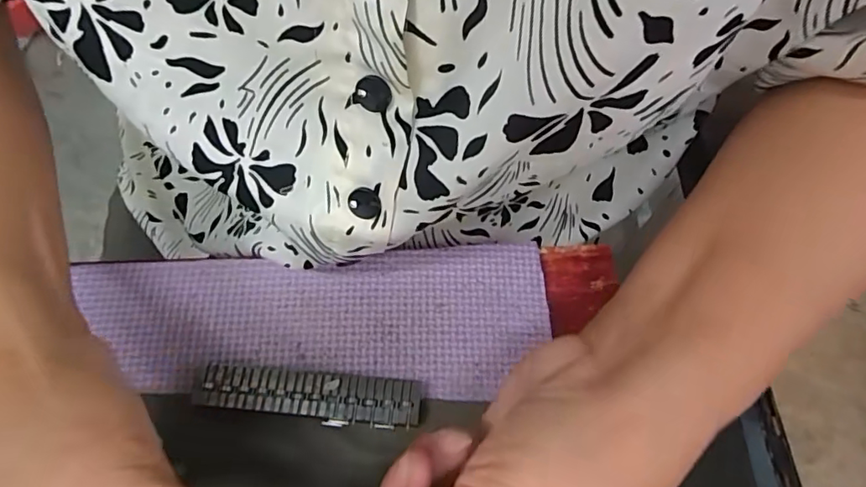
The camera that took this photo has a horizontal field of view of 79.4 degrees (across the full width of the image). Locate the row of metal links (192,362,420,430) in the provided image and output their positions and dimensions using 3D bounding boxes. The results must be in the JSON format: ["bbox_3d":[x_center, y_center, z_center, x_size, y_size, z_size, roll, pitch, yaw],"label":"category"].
[{"bbox_3d":[-0.055,0.068,0.233,0.096,0.014,0.021,6,70,-1],"label":"row of metal links"}]

